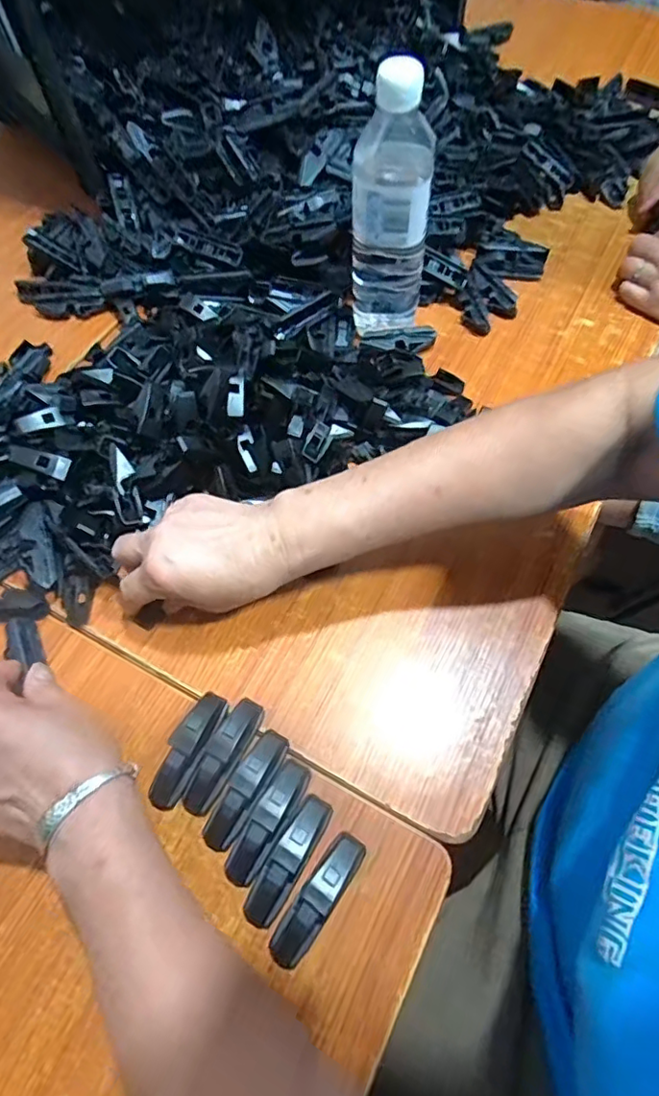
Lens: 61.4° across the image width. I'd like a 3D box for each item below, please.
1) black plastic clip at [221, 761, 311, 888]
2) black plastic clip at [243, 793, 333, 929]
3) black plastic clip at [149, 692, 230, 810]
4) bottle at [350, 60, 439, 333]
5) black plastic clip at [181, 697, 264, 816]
[{"bbox_3d":[-0.039,0.170,0.344,0.020,0.023,0.077,29,68,17],"label":"black plastic clip"},{"bbox_3d":[-0.025,0.189,0.335,0.020,0.021,0.077,28,67,17],"label":"black plastic clip"},{"bbox_3d":[-0.091,0.132,0.366,0.024,0.026,0.073,23,66,15],"label":"black plastic clip"},{"bbox_3d":[0.051,-0.277,0.459,0.063,0.186,0.056,3,63,5],"label":"bottle"},{"bbox_3d":[-0.069,0.136,0.363,0.024,0.024,0.077,24,66,15],"label":"black plastic clip"}]

